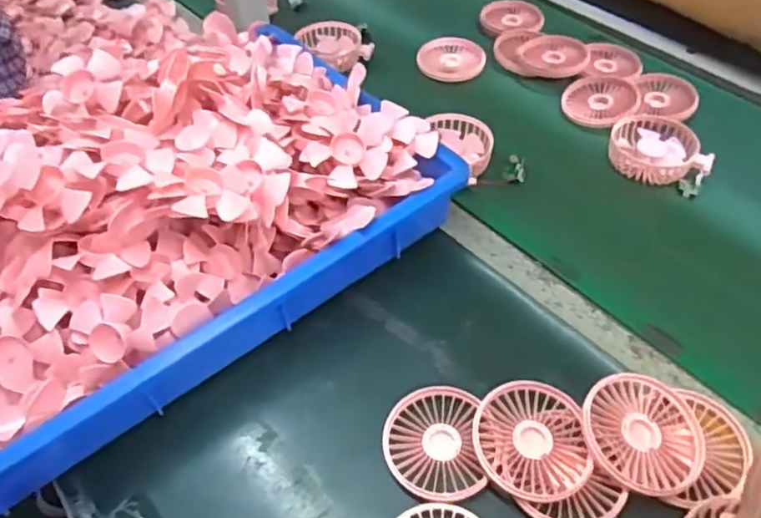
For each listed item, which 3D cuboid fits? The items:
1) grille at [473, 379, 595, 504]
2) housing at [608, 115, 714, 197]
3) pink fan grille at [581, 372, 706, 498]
[{"bbox_3d":[0.112,0.137,0.465,0.080,0.021,0.086,-2,50,1],"label":"grille"},{"bbox_3d":[0.306,-0.121,0.674,0.103,0.026,0.081,22,54,19],"label":"housing"},{"bbox_3d":[0.193,0.128,0.457,0.085,0.021,0.084,-1,50,2],"label":"pink fan grille"}]

